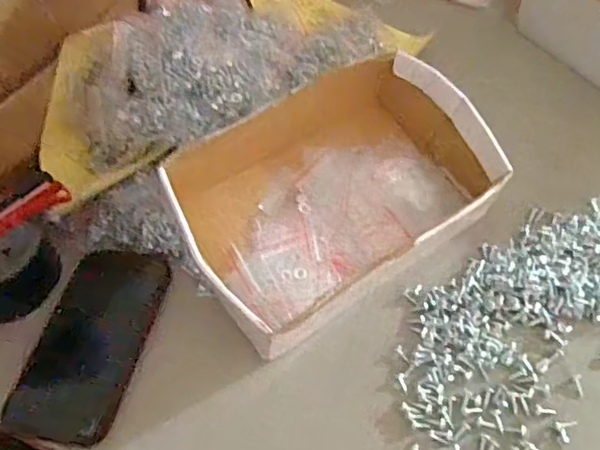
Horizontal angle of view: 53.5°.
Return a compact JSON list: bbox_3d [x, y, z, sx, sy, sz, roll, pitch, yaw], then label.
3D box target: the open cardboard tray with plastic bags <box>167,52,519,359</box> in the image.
[{"bbox_3d":[0.030,-0.028,0.481,0.259,0.085,0.164,-28,53,-16],"label":"open cardboard tray with plastic bags"}]

